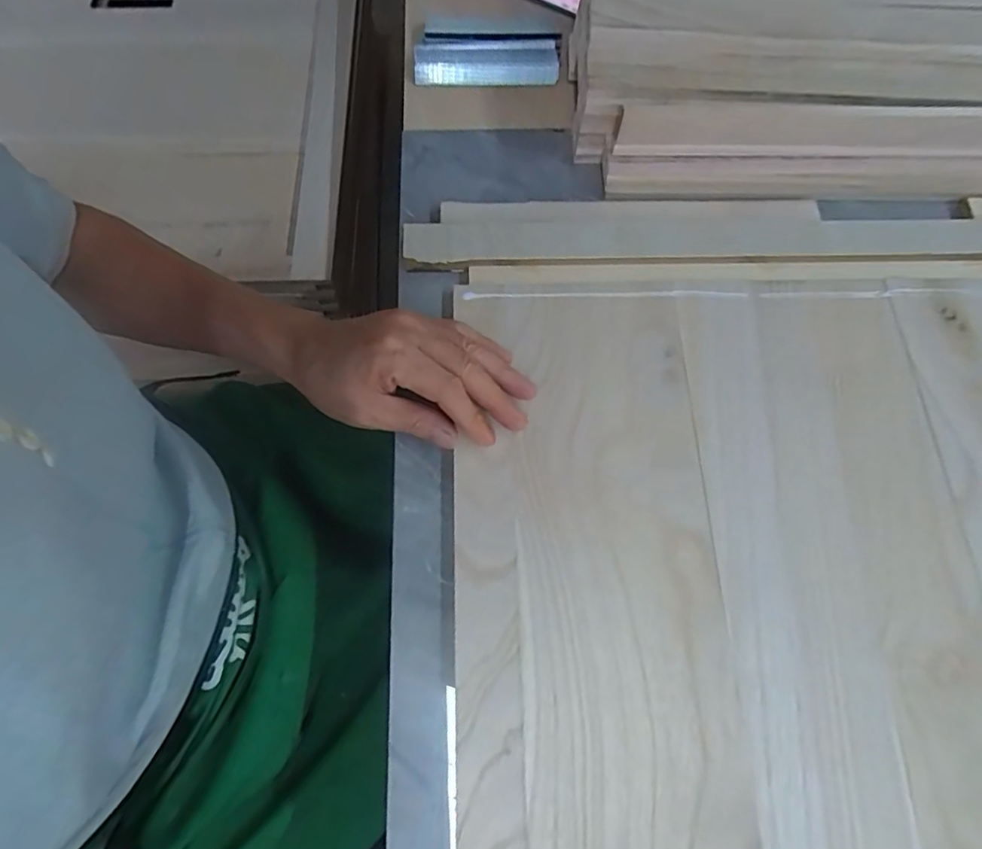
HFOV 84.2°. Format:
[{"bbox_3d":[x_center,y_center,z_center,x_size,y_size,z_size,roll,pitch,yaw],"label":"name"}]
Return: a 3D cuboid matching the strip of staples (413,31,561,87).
[{"bbox_3d":[-0.003,-0.304,0.451,0.119,0.021,0.040,-1,70,0],"label":"strip of staples"}]

